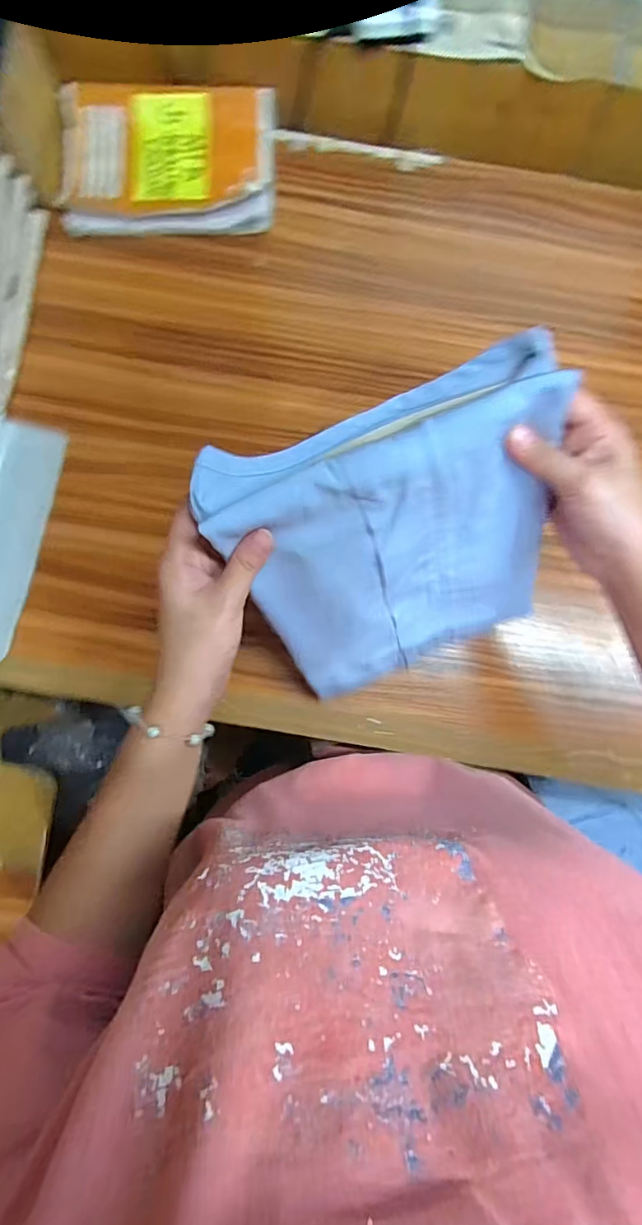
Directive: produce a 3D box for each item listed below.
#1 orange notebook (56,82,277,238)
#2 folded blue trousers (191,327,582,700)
[{"bbox_3d":[-0.152,-0.452,0.513,0.210,0.023,0.142,-3,85,-2],"label":"orange notebook"},{"bbox_3d":[0.055,-0.042,0.374,0.203,0.236,0.050,-23,52,2],"label":"folded blue trousers"}]

